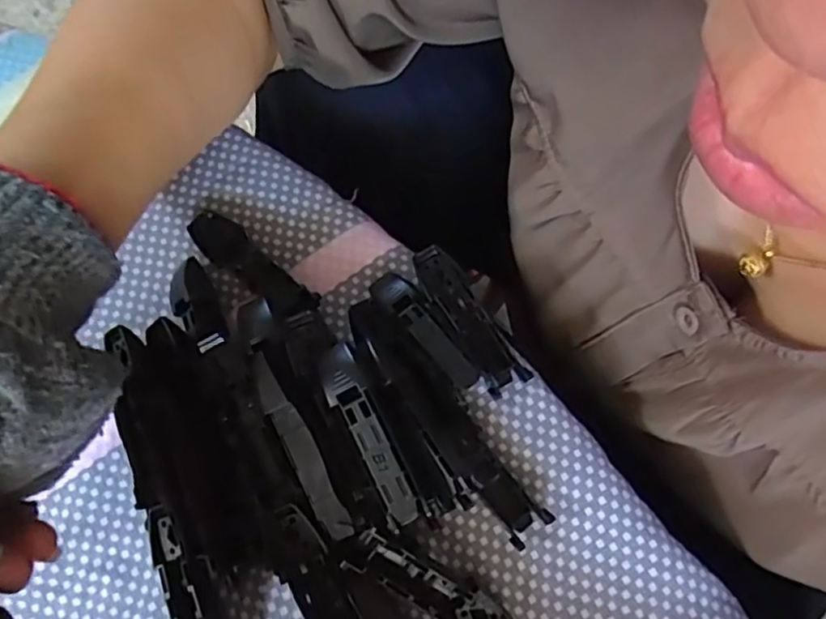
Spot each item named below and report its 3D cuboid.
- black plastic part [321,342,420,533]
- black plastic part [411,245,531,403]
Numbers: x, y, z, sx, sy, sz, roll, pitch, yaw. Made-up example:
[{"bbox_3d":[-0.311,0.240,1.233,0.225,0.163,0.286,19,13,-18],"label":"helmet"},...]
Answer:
[{"bbox_3d":[-0.016,0.043,0.226,0.014,0.012,0.066,-24,76,-7],"label":"black plastic part"},{"bbox_3d":[0.023,0.003,0.271,0.016,0.010,0.068,-31,77,-9],"label":"black plastic part"}]

